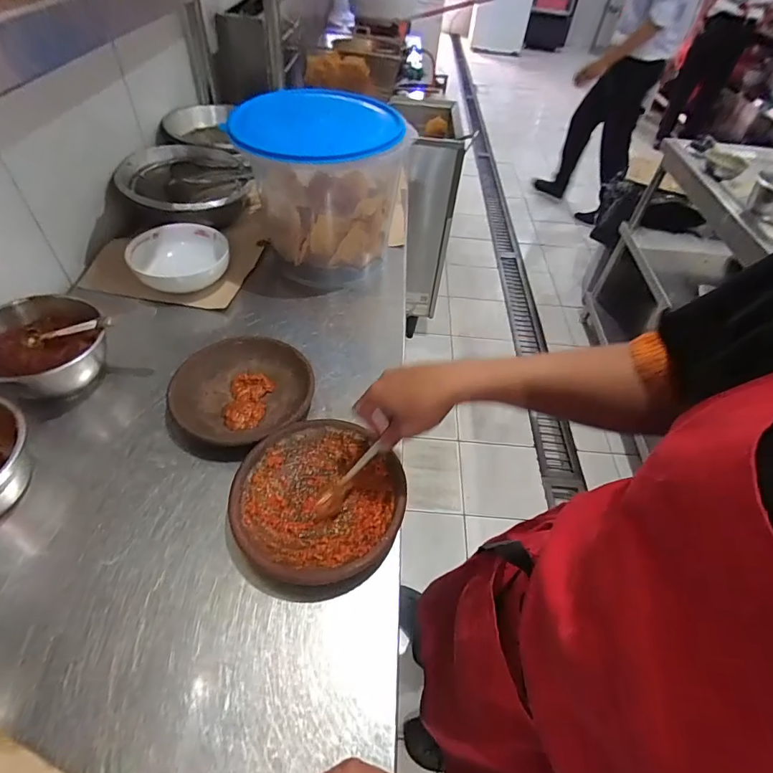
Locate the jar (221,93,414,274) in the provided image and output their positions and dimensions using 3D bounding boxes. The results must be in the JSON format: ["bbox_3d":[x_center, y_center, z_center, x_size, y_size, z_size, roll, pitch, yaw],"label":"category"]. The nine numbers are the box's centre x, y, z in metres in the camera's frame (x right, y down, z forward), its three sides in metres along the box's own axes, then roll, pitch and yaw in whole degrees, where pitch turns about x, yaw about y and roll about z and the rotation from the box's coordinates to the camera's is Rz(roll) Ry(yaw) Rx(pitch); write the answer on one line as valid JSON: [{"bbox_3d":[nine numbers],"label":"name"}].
[{"bbox_3d":[-0.108,-0.356,0.787,0.255,0.236,0.249,3,49,-3],"label":"jar"}]

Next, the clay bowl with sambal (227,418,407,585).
[{"bbox_3d":[-0.080,0.137,0.528,0.195,0.044,0.195,3,49,-3],"label":"clay bowl with sambal"}]

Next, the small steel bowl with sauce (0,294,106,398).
[{"bbox_3d":[-0.481,-0.050,0.606,0.135,0.091,0.150,30,53,19],"label":"small steel bowl with sauce"}]

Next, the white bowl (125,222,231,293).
[{"bbox_3d":[-0.373,-0.228,0.795,0.164,0.061,0.162,-10,51,-14],"label":"white bowl"}]

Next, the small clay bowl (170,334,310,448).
[{"bbox_3d":[-0.206,0.006,0.630,0.188,0.045,0.186,3,49,-3],"label":"small clay bowl"}]

